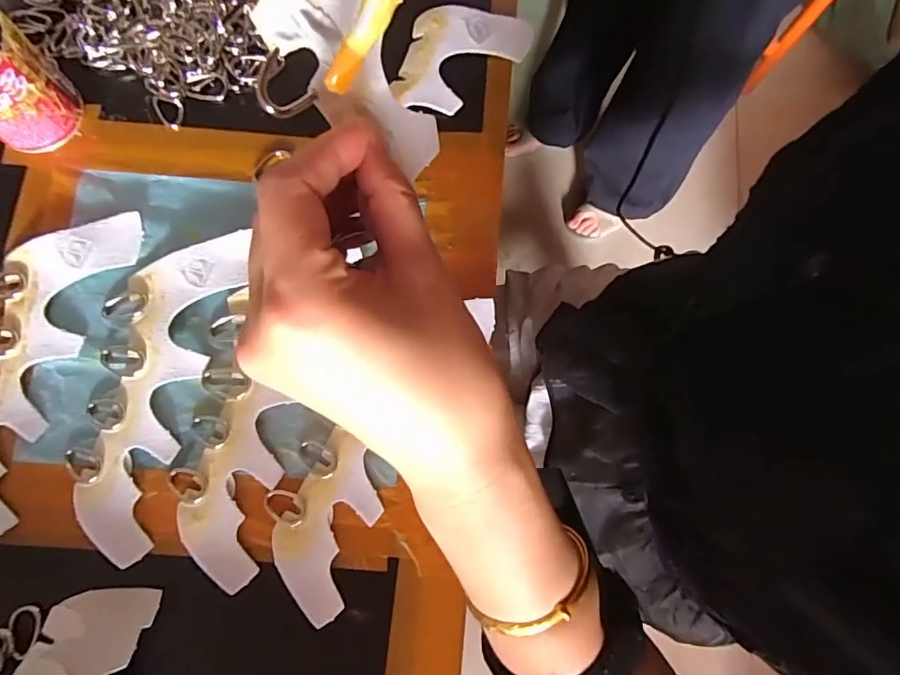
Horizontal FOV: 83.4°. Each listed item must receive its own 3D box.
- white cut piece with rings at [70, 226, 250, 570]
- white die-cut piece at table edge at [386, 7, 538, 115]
[{"bbox_3d":[-0.201,0.027,0.332,0.080,0.008,0.211,13,78,1],"label":"white cut piece with rings"},{"bbox_3d":[0.011,-0.215,0.390,0.097,0.010,0.089,8,78,0],"label":"white die-cut piece at table edge"}]

